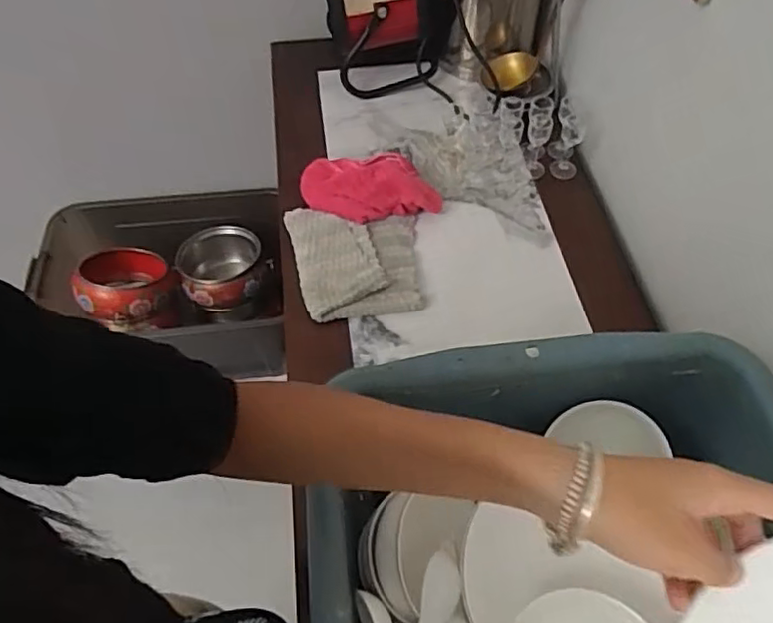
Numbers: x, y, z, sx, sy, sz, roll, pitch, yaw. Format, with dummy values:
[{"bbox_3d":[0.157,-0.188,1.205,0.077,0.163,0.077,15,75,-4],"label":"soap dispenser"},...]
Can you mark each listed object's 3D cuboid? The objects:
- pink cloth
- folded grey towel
[{"bbox_3d":[-0.023,-0.163,0.806,0.173,0.041,0.112,-7,55,-5],"label":"pink cloth"},{"bbox_3d":[-0.038,-0.061,0.747,0.147,0.032,0.154,-6,55,-4],"label":"folded grey towel"}]

